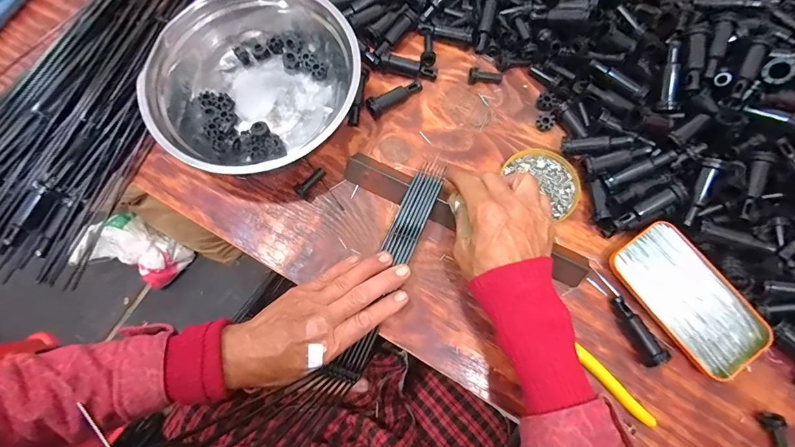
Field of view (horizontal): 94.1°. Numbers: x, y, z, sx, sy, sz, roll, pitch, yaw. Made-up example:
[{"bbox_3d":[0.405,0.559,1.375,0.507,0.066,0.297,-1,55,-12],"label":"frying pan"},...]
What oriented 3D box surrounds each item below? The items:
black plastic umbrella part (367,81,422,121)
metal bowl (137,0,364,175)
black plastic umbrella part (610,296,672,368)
[{"bbox_3d":[-0.004,-0.145,0.421,0.070,0.020,0.017,-35,78,-8],"label":"black plastic umbrella part"},{"bbox_3d":[-0.152,-0.148,0.401,0.211,0.066,0.212,0,76,0],"label":"metal bowl"},{"bbox_3d":[0.228,0.101,0.352,0.018,0.018,0.066,-20,62,-6],"label":"black plastic umbrella part"}]

